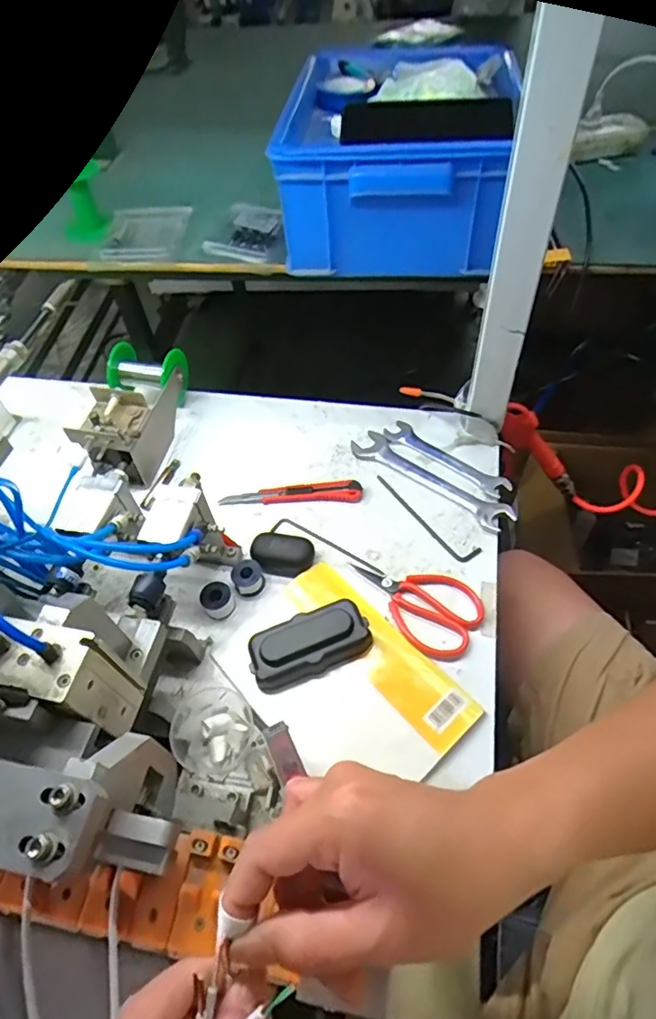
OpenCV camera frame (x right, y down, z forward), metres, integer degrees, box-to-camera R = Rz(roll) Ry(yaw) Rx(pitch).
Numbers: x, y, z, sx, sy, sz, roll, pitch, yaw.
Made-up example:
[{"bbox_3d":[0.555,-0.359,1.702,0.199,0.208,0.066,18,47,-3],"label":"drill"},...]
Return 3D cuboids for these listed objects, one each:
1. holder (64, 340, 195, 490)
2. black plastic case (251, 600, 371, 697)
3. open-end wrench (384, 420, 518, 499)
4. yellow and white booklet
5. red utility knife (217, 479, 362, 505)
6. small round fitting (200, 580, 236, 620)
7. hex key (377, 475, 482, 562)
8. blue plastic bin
[{"bbox_3d":[-0.226,-0.110,0.644,0.089,0.085,0.174,6,54,8],"label":"holder"},{"bbox_3d":[-0.016,0.121,0.491,0.105,0.028,0.055,-22,55,-12],"label":"black plastic case"},{"bbox_3d":[0.133,-0.058,0.626,0.156,0.008,0.029,36,63,26],"label":"open-end wrench"},{"bbox_3d":[0.010,0.147,0.482,0.138,0.010,0.205,-38,60,-22],"label":"yellow and white booklet"},{"bbox_3d":[-0.040,-0.018,0.606,0.153,0.011,0.020,-1,53,3],"label":"red utility knife"},{"bbox_3d":[-0.107,0.084,0.528,0.033,0.025,0.030,-2,53,2],"label":"small round fitting"},{"bbox_3d":[0.100,0.007,0.585,0.026,0.004,0.140,-34,58,-20],"label":"hex key"},{"bbox_3d":[0.075,-0.405,0.624,0.224,0.132,0.303,7,54,9],"label":"blue plastic bin"}]

